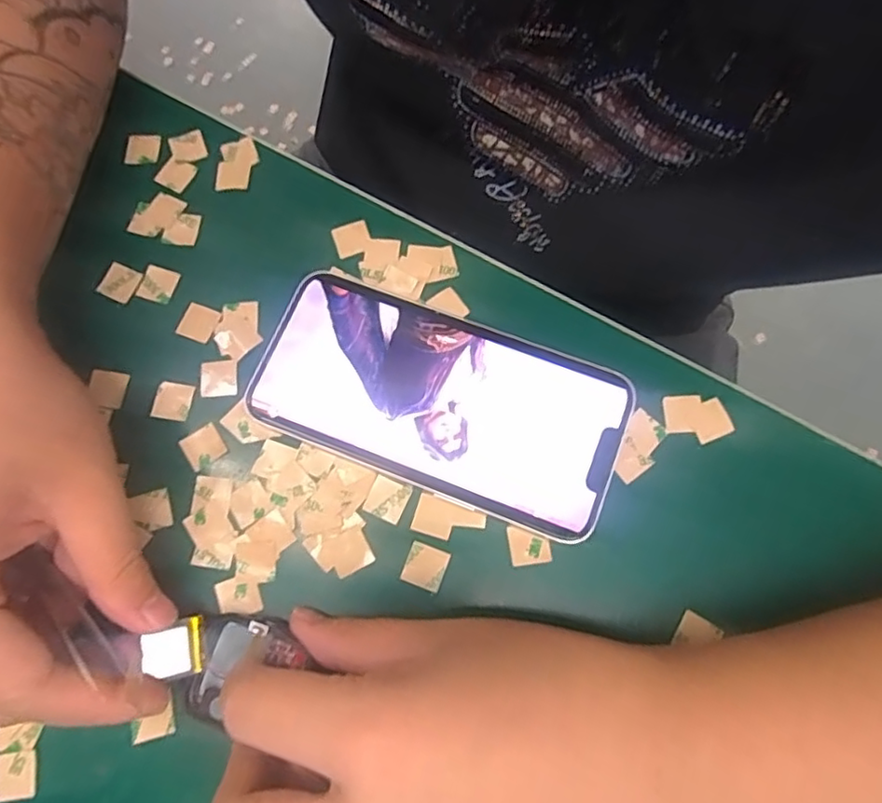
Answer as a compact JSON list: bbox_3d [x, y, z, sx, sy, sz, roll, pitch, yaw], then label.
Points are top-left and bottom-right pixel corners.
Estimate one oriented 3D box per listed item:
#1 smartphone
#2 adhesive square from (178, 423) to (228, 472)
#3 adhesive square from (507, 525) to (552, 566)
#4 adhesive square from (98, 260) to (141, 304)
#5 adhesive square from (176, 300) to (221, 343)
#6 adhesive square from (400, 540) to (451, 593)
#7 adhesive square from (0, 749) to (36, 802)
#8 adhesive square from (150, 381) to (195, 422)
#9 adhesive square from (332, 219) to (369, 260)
[{"bbox_3d":[-0.001,-0.001,0.246,0.143,0.009,0.070,21,76,8],"label":"smartphone"},{"bbox_3d":[-0.096,0.018,0.247,0.015,0.004,0.015,-33,78,-8],"label":"adhesive square"},{"bbox_3d":[0.034,0.055,0.234,0.015,0.004,0.015,-9,74,-1],"label":"adhesive square"},{"bbox_3d":[-0.141,-0.053,0.266,0.016,0.004,0.016,20,76,7],"label":"adhesive square"},{"bbox_3d":[-0.104,-0.034,0.262,0.015,0.004,0.015,20,75,5],"label":"adhesive square"},{"bbox_3d":[-0.006,0.062,0.230,0.015,0.004,0.015,20,76,7],"label":"adhesive square"},{"bbox_3d":[-0.151,0.132,0.214,0.016,0.004,0.015,-8,74,-1],"label":"adhesive square"},{"bbox_3d":[-0.111,0.000,0.252,0.015,0.004,0.015,10,75,2],"label":"adhesive square"},{"bbox_3d":[-0.040,-0.072,0.272,0.015,0.004,0.015,-20,79,-4],"label":"adhesive square"}]

